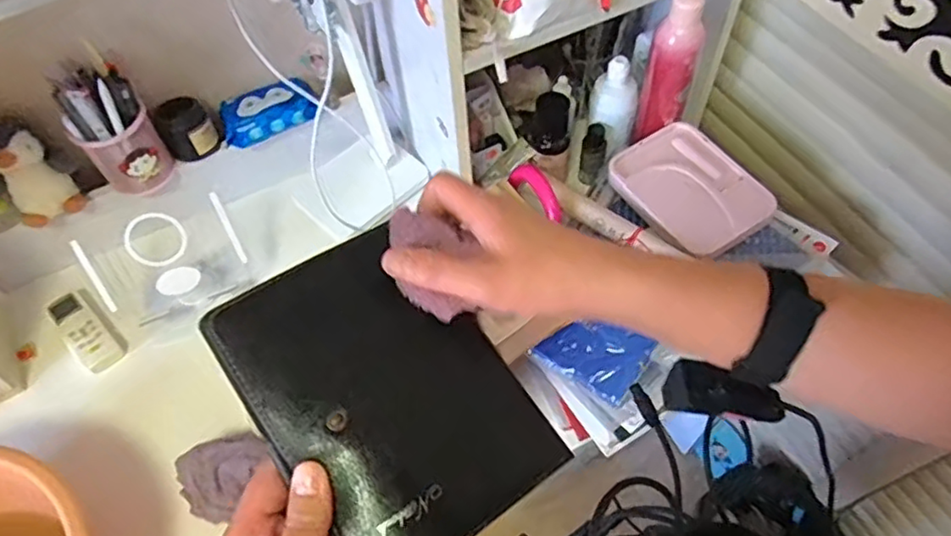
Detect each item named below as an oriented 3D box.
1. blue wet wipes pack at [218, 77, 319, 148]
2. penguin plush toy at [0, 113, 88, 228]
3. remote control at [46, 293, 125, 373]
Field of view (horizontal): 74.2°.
[{"bbox_3d":[-0.270,-0.209,0.817,0.120,0.028,0.083,-22,58,-11],"label":"blue wet wipes pack"},{"bbox_3d":[-0.526,-0.112,0.733,0.056,0.118,0.091,34,65,23],"label":"penguin plush toy"},{"bbox_3d":[-0.482,0.077,0.775,0.042,0.020,0.118,-40,63,-21],"label":"remote control"}]

